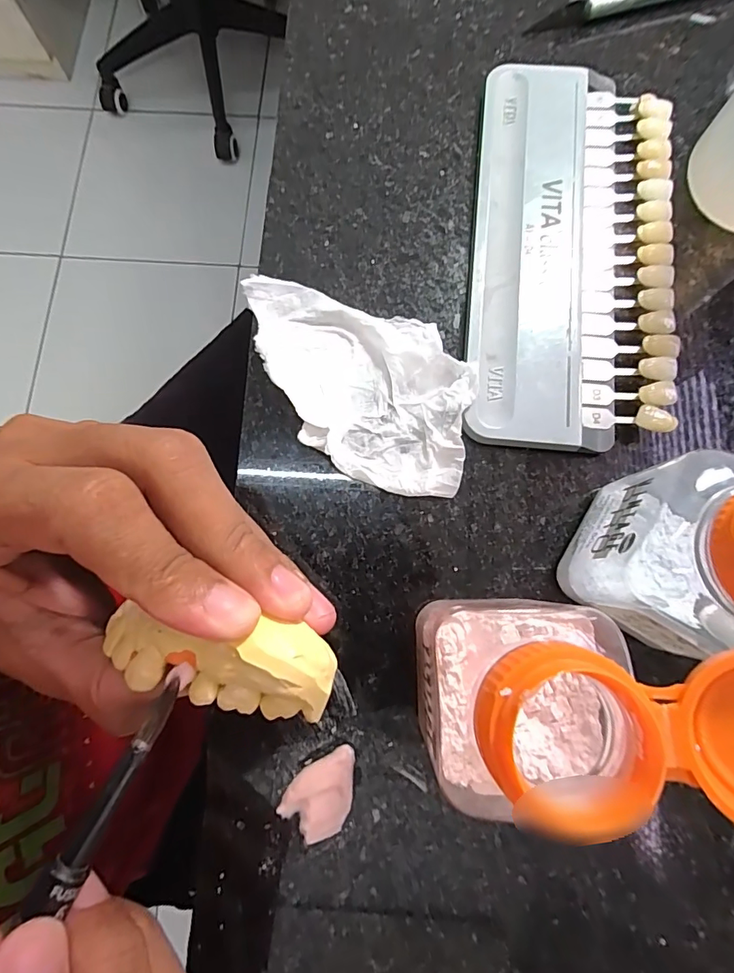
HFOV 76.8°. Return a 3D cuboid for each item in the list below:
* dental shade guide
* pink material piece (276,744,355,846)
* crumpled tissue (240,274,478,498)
[{"bbox_3d":[0.071,-0.083,0.163,0.066,0.010,0.144,6,80,1],"label":"dental shade guide"},{"bbox_3d":[-0.012,0.089,0.133,0.018,0.004,0.026,41,82,7],"label":"pink material piece"},{"bbox_3d":[-0.005,-0.034,0.154,0.080,0.011,0.058,16,80,3],"label":"crumpled tissue"}]

